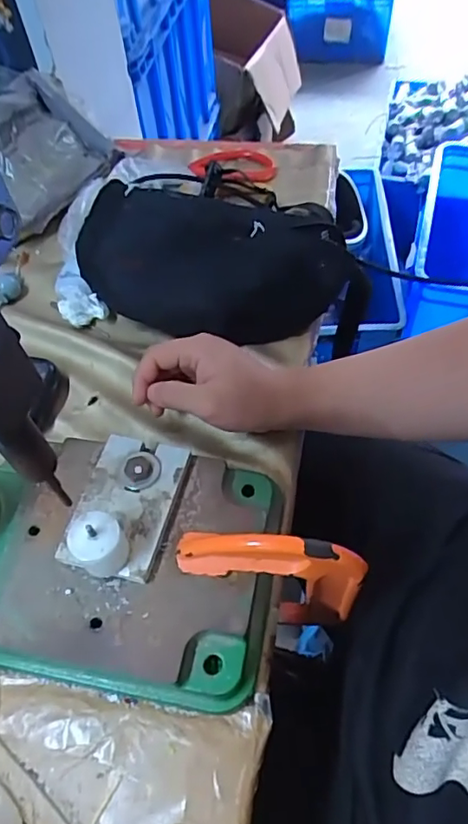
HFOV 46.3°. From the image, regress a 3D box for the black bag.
[{"bbox_3d":[-0.020,-0.132,0.499,0.247,0.081,0.127,-2,56,4],"label":"black bag"}]

